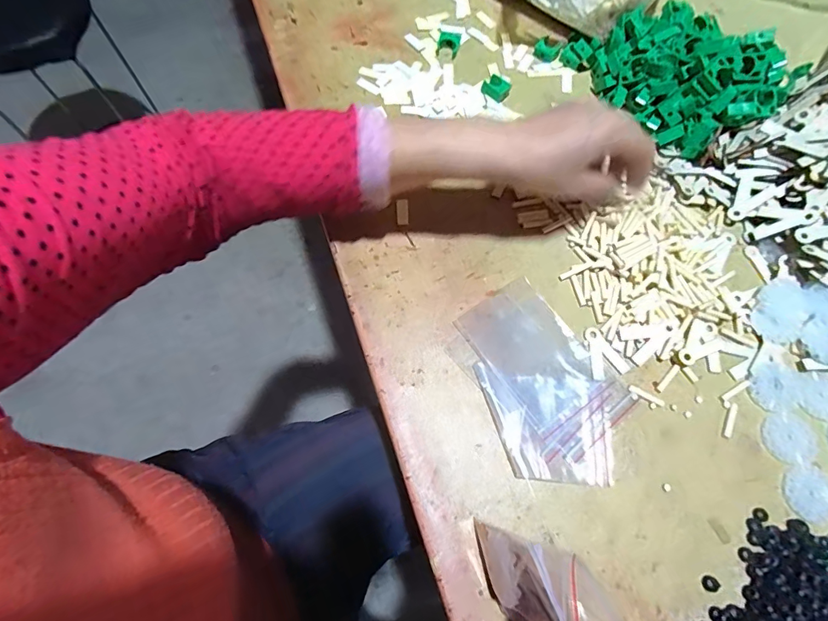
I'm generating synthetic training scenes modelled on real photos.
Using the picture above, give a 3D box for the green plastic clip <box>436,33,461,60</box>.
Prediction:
[{"bbox_3d":[0.040,-0.304,0.486,0.024,0.009,0.035,12,69,4],"label":"green plastic clip"}]

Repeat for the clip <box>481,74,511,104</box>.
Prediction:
[{"bbox_3d":[0.090,-0.239,0.460,0.028,0.010,0.027,32,72,11],"label":"clip"}]

